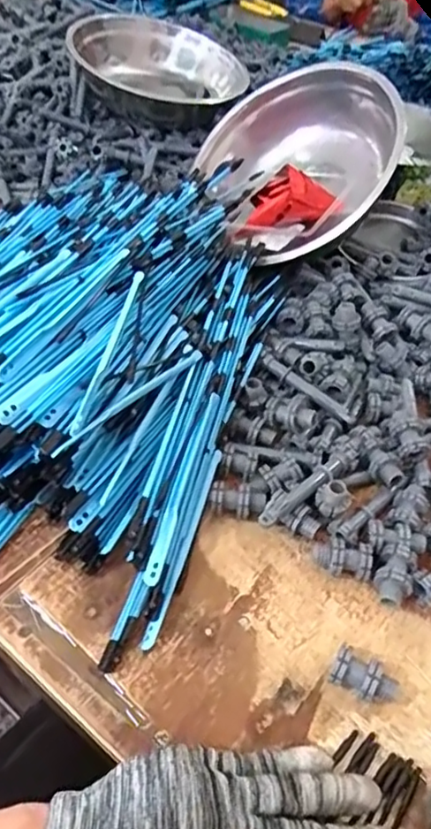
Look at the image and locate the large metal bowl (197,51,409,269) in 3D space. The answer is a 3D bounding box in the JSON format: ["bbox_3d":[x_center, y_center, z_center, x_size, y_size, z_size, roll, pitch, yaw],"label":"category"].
[{"bbox_3d":[0.091,-0.247,0.595,0.185,0.070,0.234,-39,53,15],"label":"large metal bowl"}]

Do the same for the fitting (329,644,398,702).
[{"bbox_3d":[0.084,0.153,0.344,0.037,0.027,0.020,27,52,19],"label":"fitting"}]

